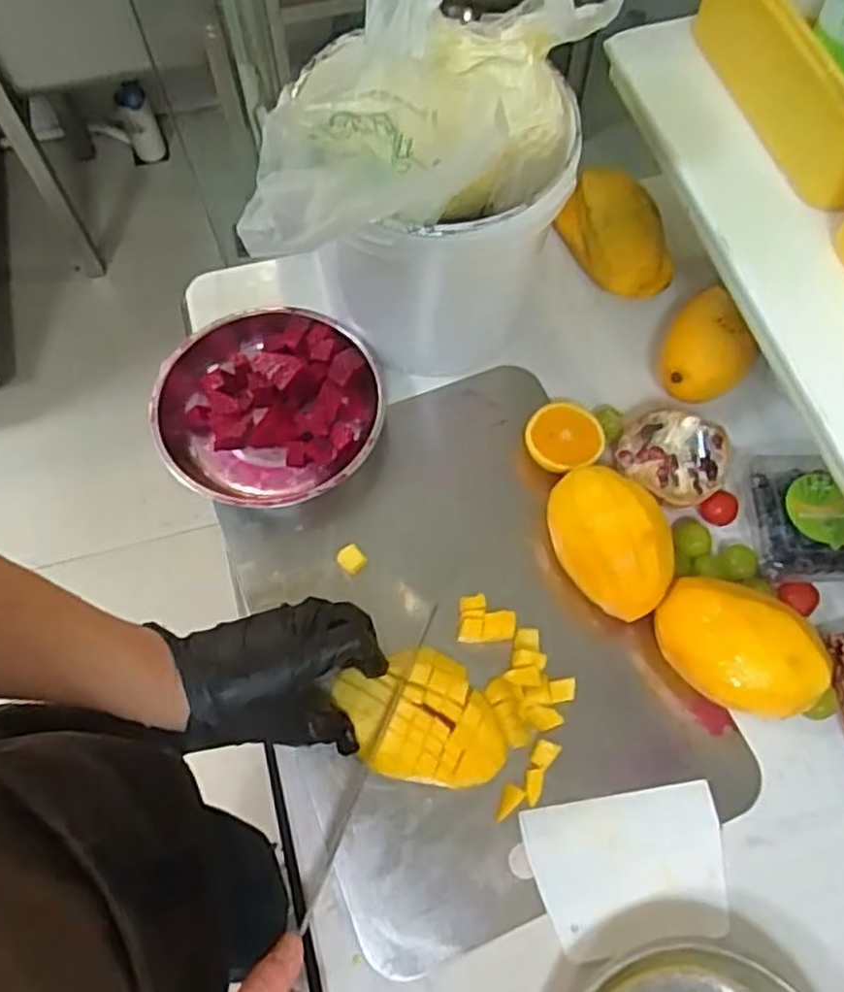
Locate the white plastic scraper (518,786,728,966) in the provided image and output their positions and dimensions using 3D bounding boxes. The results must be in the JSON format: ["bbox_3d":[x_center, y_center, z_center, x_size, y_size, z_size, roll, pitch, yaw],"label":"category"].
[{"bbox_3d":[0.139,0.248,0.499,0.128,0.006,0.090,-10,64,-4],"label":"white plastic scraper"}]

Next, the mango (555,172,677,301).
[{"bbox_3d":[0.170,-0.232,0.675,0.079,0.067,0.128,-35,70,-14],"label":"mango"}]

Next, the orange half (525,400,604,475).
[{"bbox_3d":[0.117,-0.045,0.620,0.060,0.032,0.065,0,66,1],"label":"orange half"}]

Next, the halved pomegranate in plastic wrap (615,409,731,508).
[{"bbox_3d":[0.195,-0.026,0.592,0.081,0.060,0.073,33,70,14],"label":"halved pomegranate in plastic wrap"}]

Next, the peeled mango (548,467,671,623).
[{"bbox_3d":[0.142,0.035,0.568,0.074,0.071,0.116,-21,67,-8],"label":"peeled mango"}]

